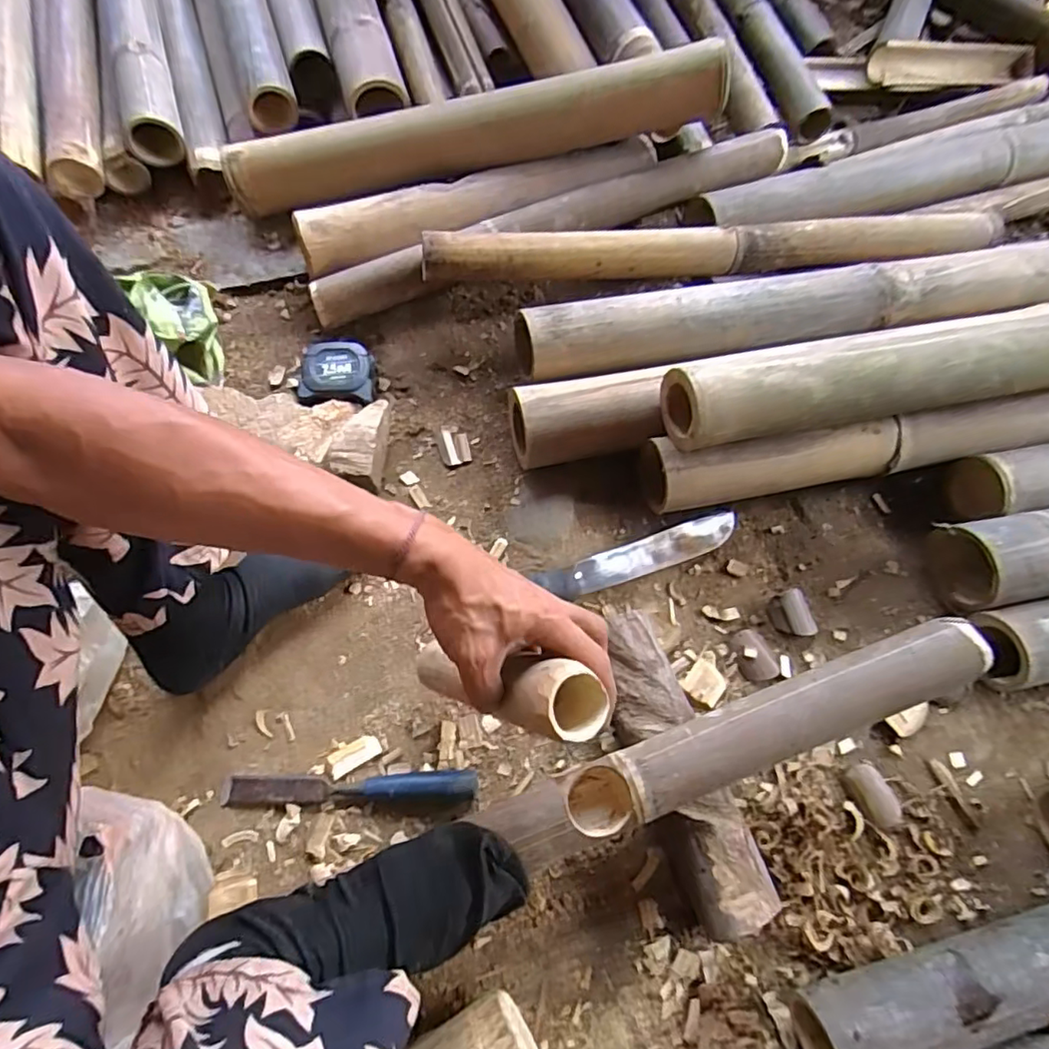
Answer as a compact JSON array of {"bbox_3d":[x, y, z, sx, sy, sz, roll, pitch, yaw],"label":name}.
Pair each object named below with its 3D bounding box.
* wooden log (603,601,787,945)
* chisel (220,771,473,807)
[{"bbox_3d":[0.136,0.212,0.543,0.077,0.054,0.273,-18,69,-10],"label":"wooden log"},{"bbox_3d":[-0.158,0.238,0.539,0.228,0.020,0.024,-1,67,-3],"label":"chisel"}]

